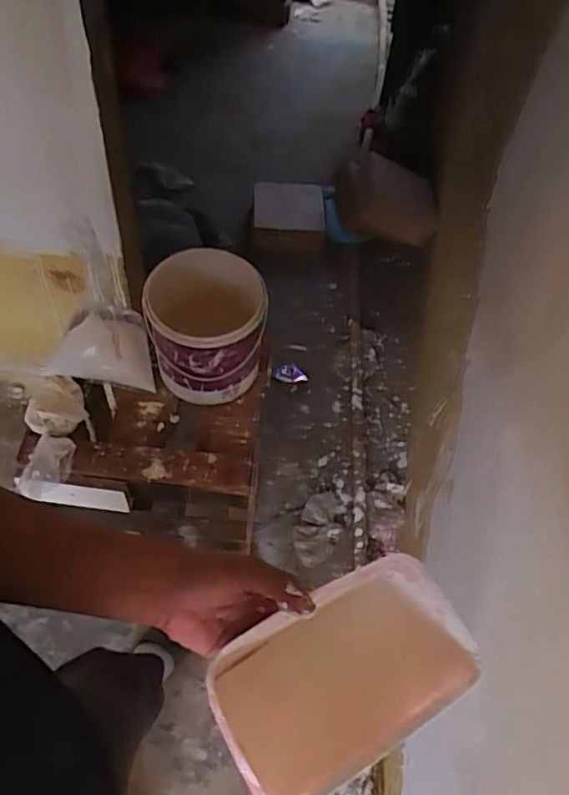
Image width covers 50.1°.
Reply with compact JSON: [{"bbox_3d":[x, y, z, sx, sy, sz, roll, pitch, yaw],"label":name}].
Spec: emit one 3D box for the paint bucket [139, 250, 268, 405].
[{"bbox_3d":[-0.126,-0.108,0.994,0.186,0.195,0.172,2,55,-3],"label":"paint bucket"}]

